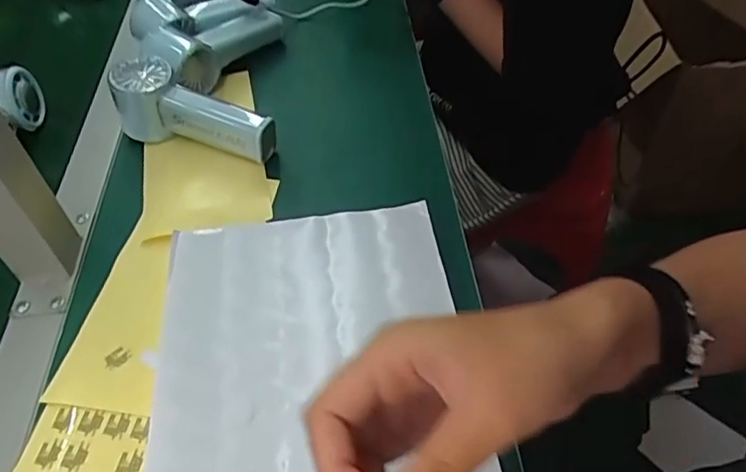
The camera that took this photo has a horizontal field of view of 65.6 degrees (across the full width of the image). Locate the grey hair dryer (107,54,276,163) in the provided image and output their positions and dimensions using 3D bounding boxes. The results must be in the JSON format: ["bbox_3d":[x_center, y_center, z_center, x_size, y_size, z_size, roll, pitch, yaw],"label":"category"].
[{"bbox_3d":[-0.160,-0.106,0.507,0.143,0.064,0.051,20,53,20],"label":"grey hair dryer"}]

